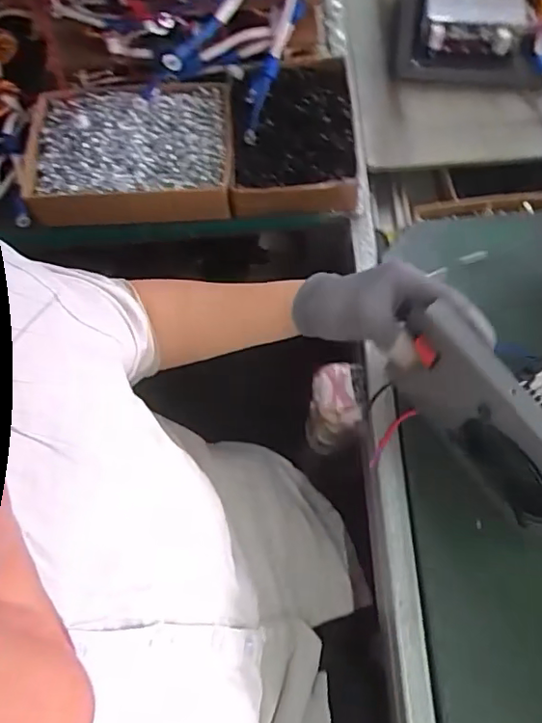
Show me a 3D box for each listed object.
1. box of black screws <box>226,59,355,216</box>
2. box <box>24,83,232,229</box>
[{"bbox_3d":[0.024,-0.243,0.615,0.131,0.043,0.175,-2,69,2],"label":"box of black screws"},{"bbox_3d":[-0.151,-0.220,0.622,0.215,0.049,0.153,-3,69,1],"label":"box"}]

